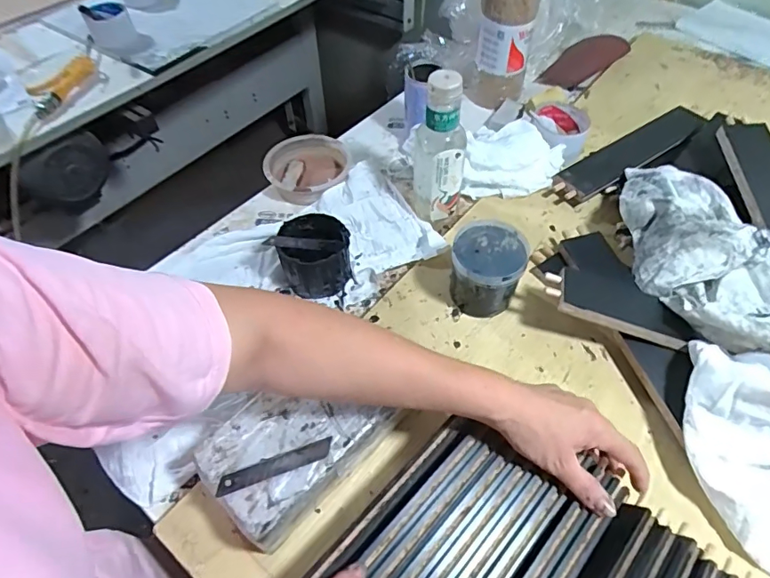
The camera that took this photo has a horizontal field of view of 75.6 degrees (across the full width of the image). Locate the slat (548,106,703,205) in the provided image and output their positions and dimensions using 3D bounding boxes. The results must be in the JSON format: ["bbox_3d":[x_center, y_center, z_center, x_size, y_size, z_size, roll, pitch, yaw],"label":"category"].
[{"bbox_3d":[0.367,-0.205,0.730,0.293,0.023,0.059,-31,58,-20],"label":"slat"}]

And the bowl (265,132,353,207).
[{"bbox_3d":[-0.112,-0.171,0.738,0.121,0.054,0.110,-1,53,1],"label":"bowl"}]

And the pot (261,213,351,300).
[{"bbox_3d":[-0.089,-0.043,0.610,0.087,0.072,0.081,-1,53,1],"label":"pot"}]

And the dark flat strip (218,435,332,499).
[{"bbox_3d":[-0.092,0.150,0.420,0.096,0.004,0.018,-17,49,-12],"label":"dark flat strip"}]

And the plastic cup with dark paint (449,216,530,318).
[{"bbox_3d":[0.117,-0.022,0.569,0.077,0.086,0.079,-1,53,1],"label":"plastic cup with dark paint"}]

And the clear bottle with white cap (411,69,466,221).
[{"bbox_3d":[0.069,-0.174,0.632,0.069,0.201,0.058,8,54,7],"label":"clear bottle with white cap"}]

